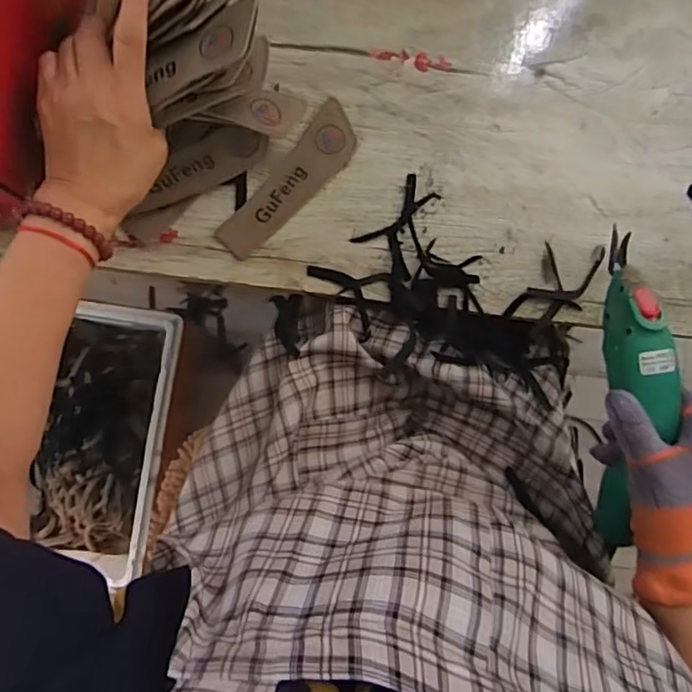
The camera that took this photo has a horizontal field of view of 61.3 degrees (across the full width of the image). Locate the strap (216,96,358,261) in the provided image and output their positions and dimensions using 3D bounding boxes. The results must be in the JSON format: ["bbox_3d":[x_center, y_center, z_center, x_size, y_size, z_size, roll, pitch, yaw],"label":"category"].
[{"bbox_3d":[-0.048,-0.140,0.498,0.045,0.004,0.151,43,86,2],"label":"strap"}]

